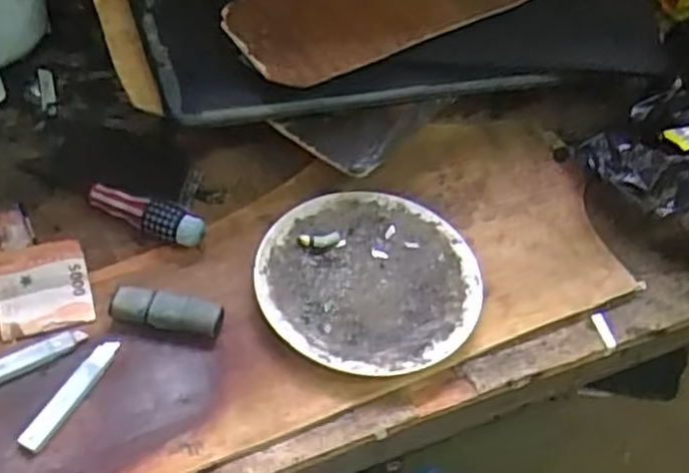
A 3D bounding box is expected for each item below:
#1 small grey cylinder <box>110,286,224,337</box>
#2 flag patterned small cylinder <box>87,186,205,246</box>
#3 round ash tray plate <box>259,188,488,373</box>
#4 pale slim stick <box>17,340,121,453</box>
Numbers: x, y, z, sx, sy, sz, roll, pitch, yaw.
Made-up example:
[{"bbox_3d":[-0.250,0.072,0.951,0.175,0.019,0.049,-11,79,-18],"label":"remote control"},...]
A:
[{"bbox_3d":[-0.132,0.056,0.558,0.080,0.022,0.023,6,51,0],"label":"small grey cylinder"},{"bbox_3d":[-0.162,-0.017,0.605,0.100,0.026,0.020,16,51,11],"label":"flag patterned small cylinder"},{"bbox_3d":[0.020,0.037,0.597,0.170,0.027,0.165,3,51,-3],"label":"round ash tray plate"},{"bbox_3d":[-0.180,0.102,0.495,0.015,0.012,0.087,22,53,12],"label":"pale slim stick"}]

